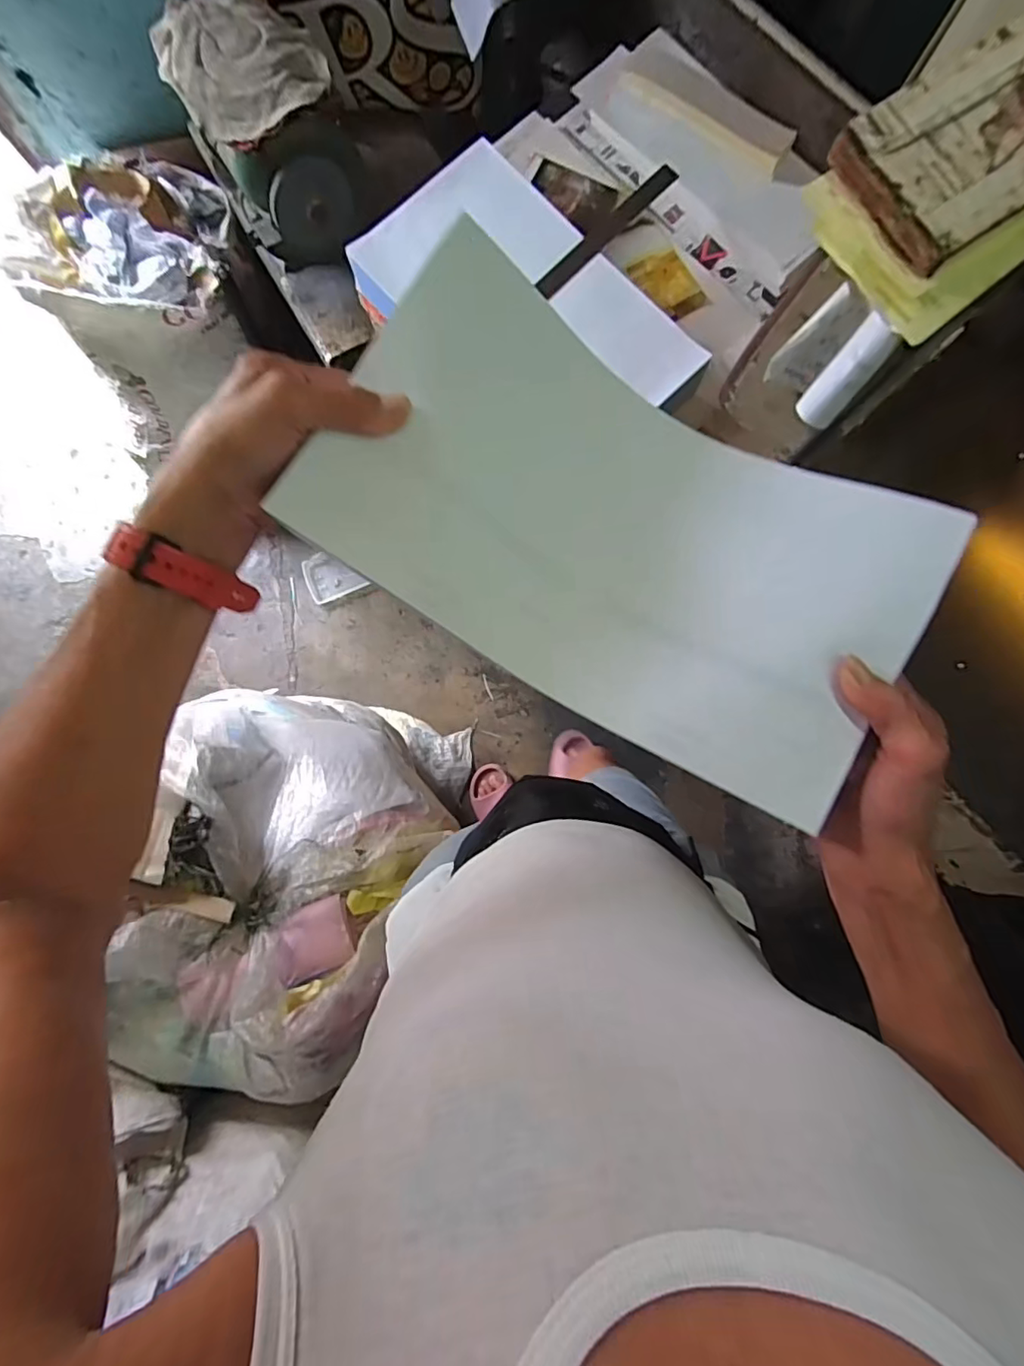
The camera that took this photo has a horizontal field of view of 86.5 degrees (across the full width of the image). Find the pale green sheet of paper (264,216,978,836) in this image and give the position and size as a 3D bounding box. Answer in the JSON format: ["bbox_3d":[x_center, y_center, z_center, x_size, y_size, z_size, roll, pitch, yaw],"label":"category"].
[{"bbox_3d":[0.068,-0.082,0.306,0.325,0.055,0.191,30,85,2],"label":"pale green sheet of paper"}]

